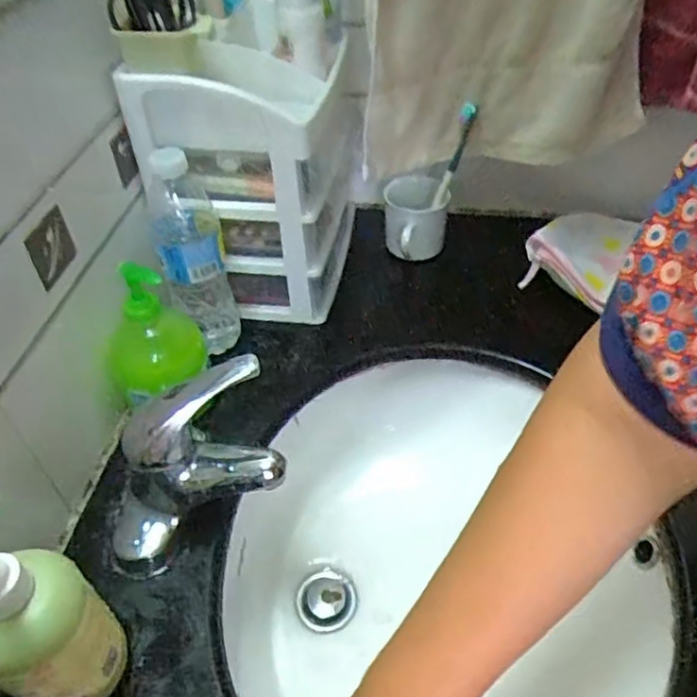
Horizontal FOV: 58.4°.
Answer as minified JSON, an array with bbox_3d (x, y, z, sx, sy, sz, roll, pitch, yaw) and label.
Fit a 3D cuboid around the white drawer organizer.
[{"bbox_3d":[-0.095,-0.185,0.670,0.183,0.260,0.176,10,46,13],"label":"white drawer organizer"}]

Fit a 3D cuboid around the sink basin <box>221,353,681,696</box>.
[{"bbox_3d":[0.044,0.208,0.570,0.342,0.188,0.410,-5,45,-3],"label":"sink basin"}]

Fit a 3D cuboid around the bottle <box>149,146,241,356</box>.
[{"bbox_3d":[-0.154,-0.097,0.618,0.058,0.214,0.075,-9,45,-7],"label":"bottle"}]

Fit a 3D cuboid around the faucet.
[{"bbox_3d":[-0.128,0.091,0.490,0.140,0.136,0.082,-13,46,-10],"label":"faucet"}]

